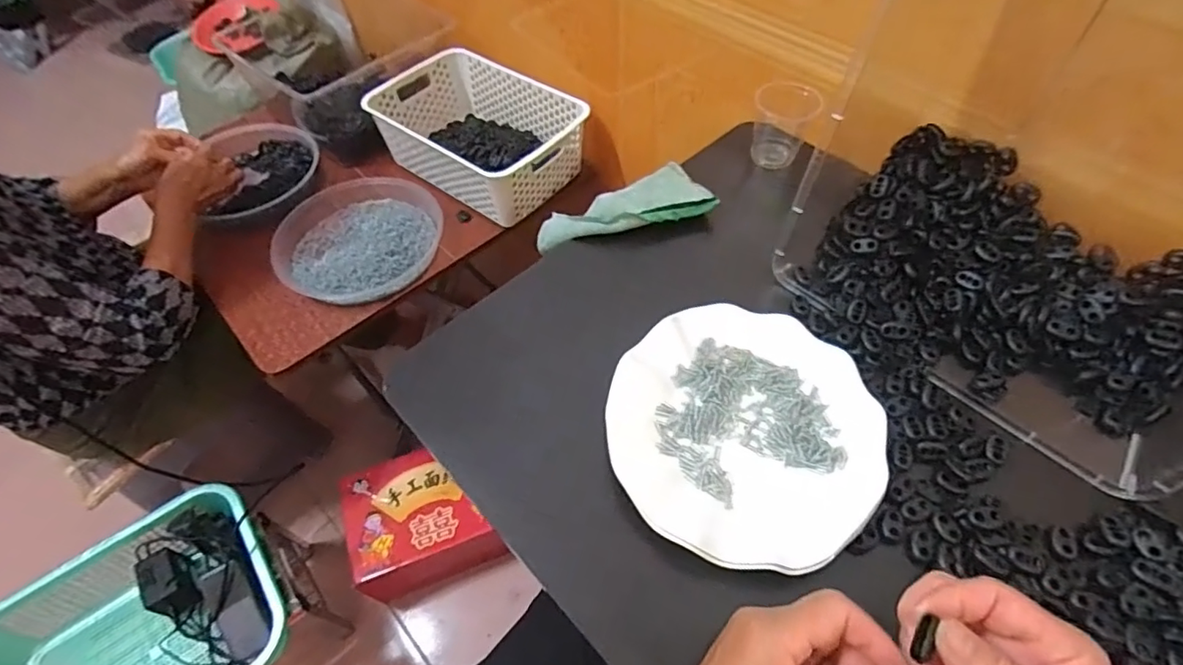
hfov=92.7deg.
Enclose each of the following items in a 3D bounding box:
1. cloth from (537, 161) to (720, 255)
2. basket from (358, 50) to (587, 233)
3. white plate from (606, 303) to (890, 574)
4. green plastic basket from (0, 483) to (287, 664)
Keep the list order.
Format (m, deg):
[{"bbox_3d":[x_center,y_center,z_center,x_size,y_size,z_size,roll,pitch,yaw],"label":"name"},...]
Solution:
[{"bbox_3d":[0.028,-0.119,0.552,0.162,0.036,0.091,-20,56,-10],"label":"cloth"},{"bbox_3d":[-0.171,-0.311,0.884,0.310,0.100,0.206,32,63,23],"label":"basket"},{"bbox_3d":[0.104,0.065,0.393,0.177,0.024,0.179,-2,55,2],"label":"white plate"},{"bbox_3d":[-0.654,0.456,0.794,0.438,0.129,0.311,-31,59,-17],"label":"green plastic basket"}]

